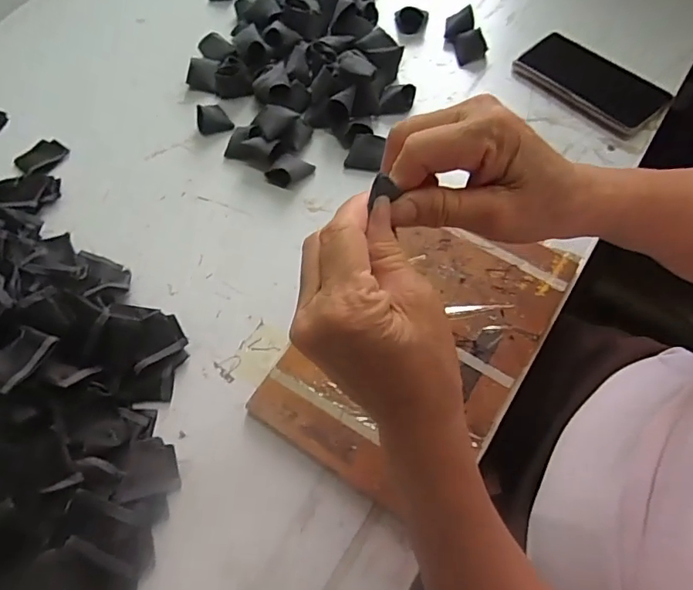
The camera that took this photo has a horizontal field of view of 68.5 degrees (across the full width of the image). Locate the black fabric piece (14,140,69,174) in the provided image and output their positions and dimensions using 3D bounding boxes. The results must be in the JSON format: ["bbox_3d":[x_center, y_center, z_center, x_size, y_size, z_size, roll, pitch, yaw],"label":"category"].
[{"bbox_3d":[-0.366,-0.166,0.609,0.052,0.017,0.055,34,72,21],"label":"black fabric piece"}]

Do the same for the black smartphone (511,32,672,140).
[{"bbox_3d":[0.267,-0.237,0.564,0.082,0.019,0.159,-40,66,-13],"label":"black smartphone"}]

